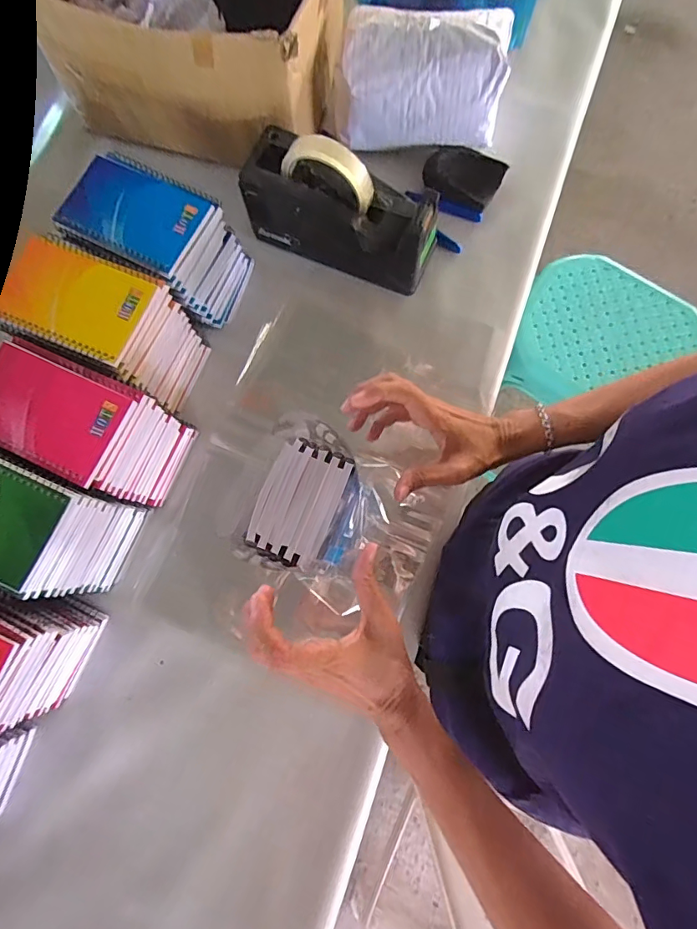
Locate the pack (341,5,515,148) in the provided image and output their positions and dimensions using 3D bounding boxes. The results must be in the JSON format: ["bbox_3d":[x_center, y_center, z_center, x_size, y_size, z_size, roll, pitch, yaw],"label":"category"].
[{"bbox_3d":[0.080,-0.428,0.529,0.176,0.098,0.102,6,79,2],"label":"pack"}]

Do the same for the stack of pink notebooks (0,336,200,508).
[{"bbox_3d":[-0.246,-0.033,0.451,0.143,0.115,0.091,21,80,5],"label":"stack of pink notebooks"}]

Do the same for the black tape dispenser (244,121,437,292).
[{"bbox_3d":[-0.006,-0.275,0.503,0.204,0.115,0.078,22,80,5],"label":"black tape dispenser"}]

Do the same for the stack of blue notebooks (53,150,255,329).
[{"bbox_3d":[-0.194,-0.226,0.494,0.143,0.112,0.102,22,80,5],"label":"stack of blue notebooks"}]

